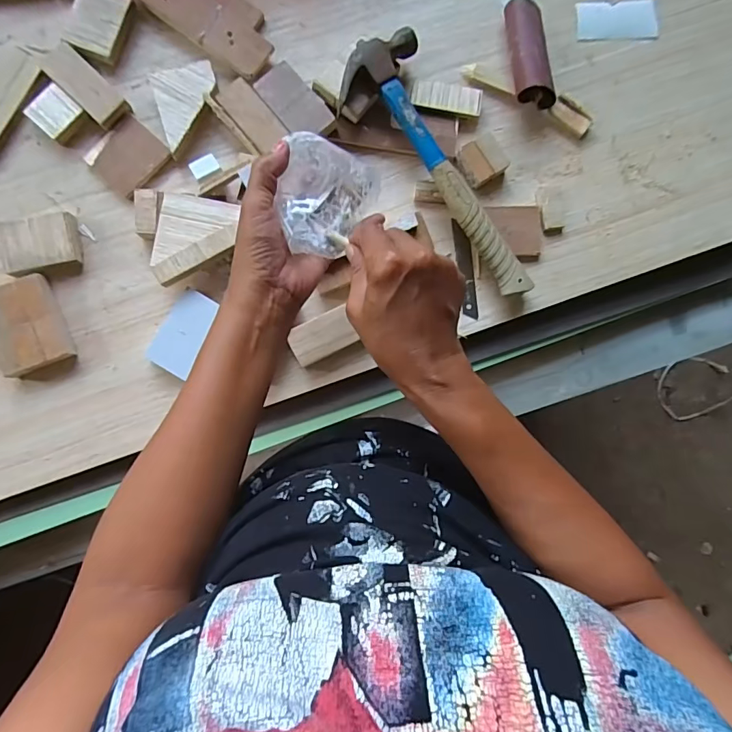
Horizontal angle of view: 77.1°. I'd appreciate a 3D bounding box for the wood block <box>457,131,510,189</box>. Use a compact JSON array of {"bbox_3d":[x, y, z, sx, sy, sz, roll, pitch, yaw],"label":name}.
[{"bbox_3d":[0.120,-0.212,0.473,0.043,0.015,0.043,-30,92,-5],"label":"wood block"}]

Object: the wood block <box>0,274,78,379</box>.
[{"bbox_3d":[-0.321,-0.034,0.434,0.060,0.023,0.089,-20,91,-6],"label":"wood block"}]

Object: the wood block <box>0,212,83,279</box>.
[{"bbox_3d":[-0.309,-0.112,0.437,0.067,0.015,0.056,-11,90,-6],"label":"wood block"}]

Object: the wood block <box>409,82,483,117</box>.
[{"bbox_3d":[0.083,-0.273,0.471,0.070,0.010,0.027,8,89,-6],"label":"wood block"}]

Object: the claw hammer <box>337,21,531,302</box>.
[{"bbox_3d":[0.063,-0.185,0.456,0.095,0.041,0.281,-27,92,-5],"label":"claw hammer"}]

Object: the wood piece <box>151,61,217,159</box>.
[{"bbox_3d":[-0.172,-0.252,0.451,0.058,0.013,0.077,-14,91,-6],"label":"wood piece"}]

